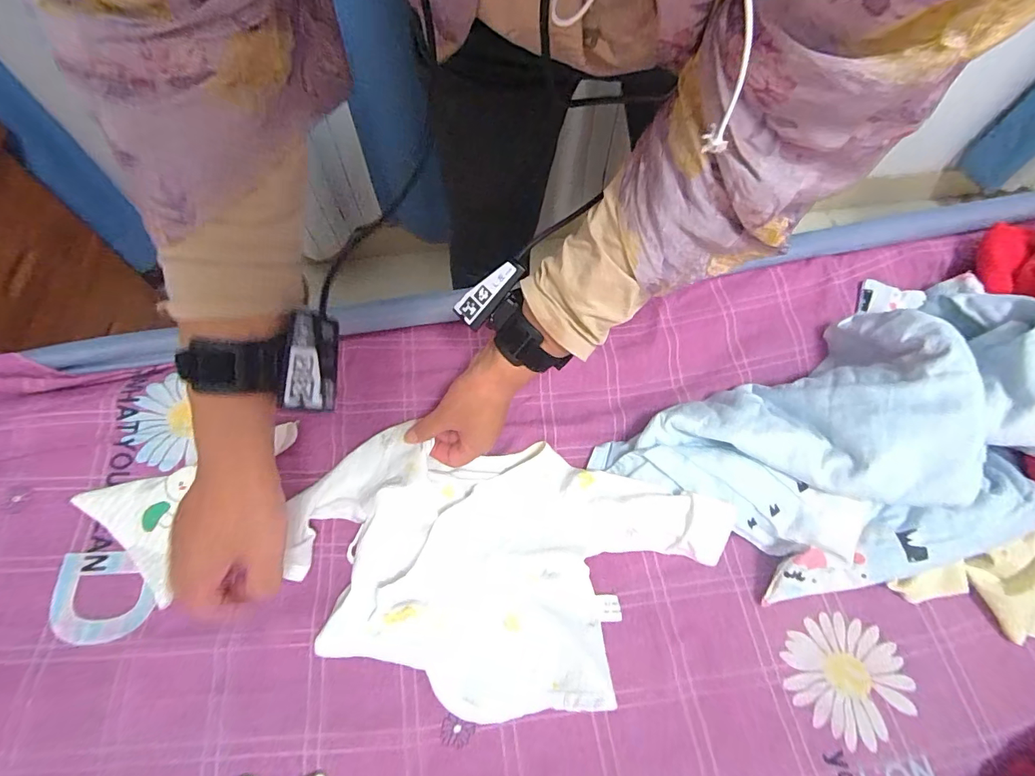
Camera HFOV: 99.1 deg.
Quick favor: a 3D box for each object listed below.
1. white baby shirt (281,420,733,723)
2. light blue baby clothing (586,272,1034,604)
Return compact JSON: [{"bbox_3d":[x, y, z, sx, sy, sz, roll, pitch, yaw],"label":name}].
[{"bbox_3d":[-0.022,0.155,0.403,0.360,0.040,0.229,18,66,9],"label":"white baby shirt"},{"bbox_3d":[0.325,0.045,0.408,0.432,0.115,0.251,-27,67,-12],"label":"light blue baby clothing"}]

